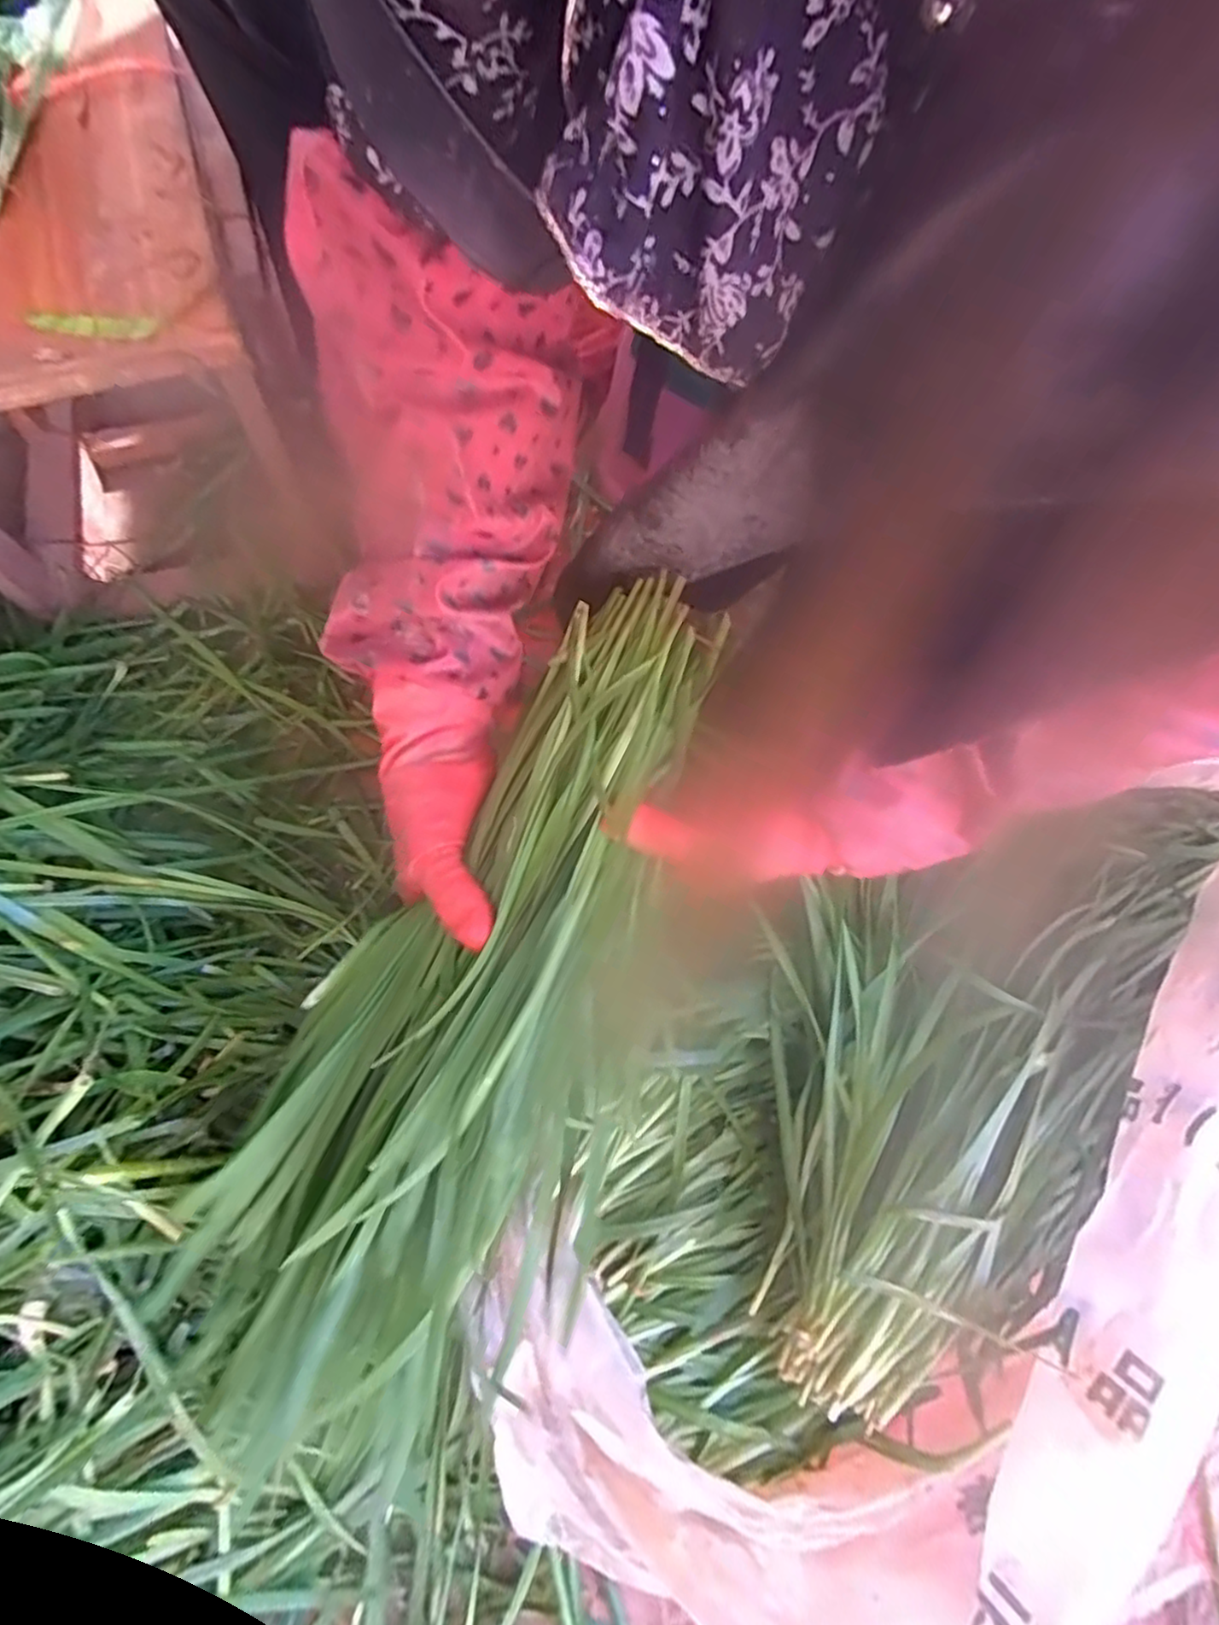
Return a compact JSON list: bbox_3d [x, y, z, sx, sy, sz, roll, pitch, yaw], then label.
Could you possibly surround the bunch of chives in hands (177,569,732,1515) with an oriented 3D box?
[{"bbox_3d":[-0.060,0.074,0.323,0.135,0.059,0.442,24,78,10],"label":"bunch of chives in hands"}]

